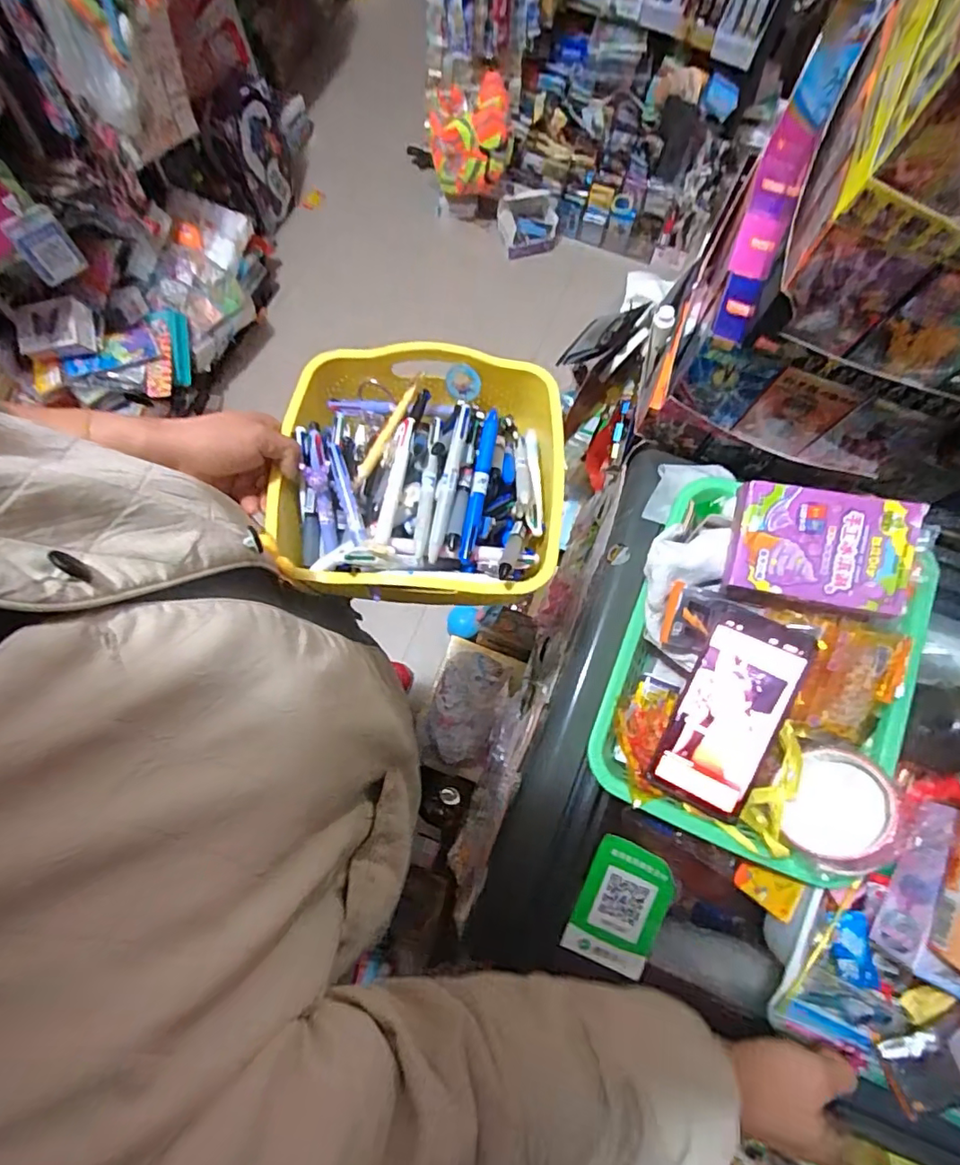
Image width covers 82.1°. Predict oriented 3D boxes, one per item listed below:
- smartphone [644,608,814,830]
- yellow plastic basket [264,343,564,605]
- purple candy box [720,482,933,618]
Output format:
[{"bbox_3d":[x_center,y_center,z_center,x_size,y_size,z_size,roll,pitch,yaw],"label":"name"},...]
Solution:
[{"bbox_3d":[0.208,0.108,0.458,0.076,0.012,0.165,25,93,20],"label":"smartphone"},{"bbox_3d":[-0.050,-0.093,0.477,0.240,0.075,0.217,0,73,-1],"label":"yellow plastic basket"},{"bbox_3d":[0.273,-0.026,0.447,0.135,0.034,0.098,11,92,10],"label":"purple candy box"}]

